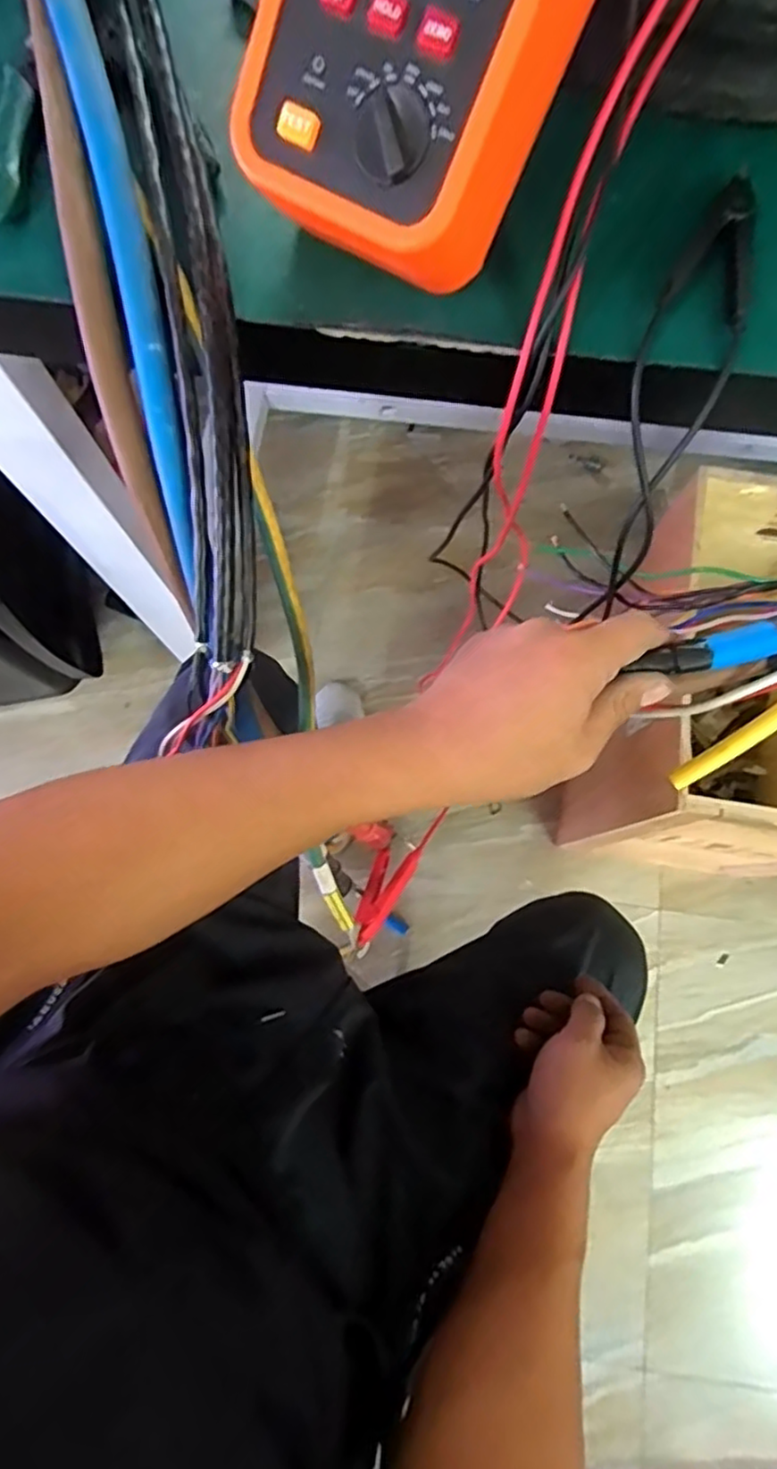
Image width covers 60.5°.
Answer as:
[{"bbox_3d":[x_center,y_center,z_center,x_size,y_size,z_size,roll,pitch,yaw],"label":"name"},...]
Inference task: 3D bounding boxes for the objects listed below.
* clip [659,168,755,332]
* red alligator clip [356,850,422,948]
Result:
[{"bbox_3d":[0.148,-0.219,0.297,0.037,0.009,0.081,19,77,5],"label":"clip"},{"bbox_3d":[-0.004,0.110,0.462,0.028,0.022,0.076,25,50,5],"label":"red alligator clip"}]

